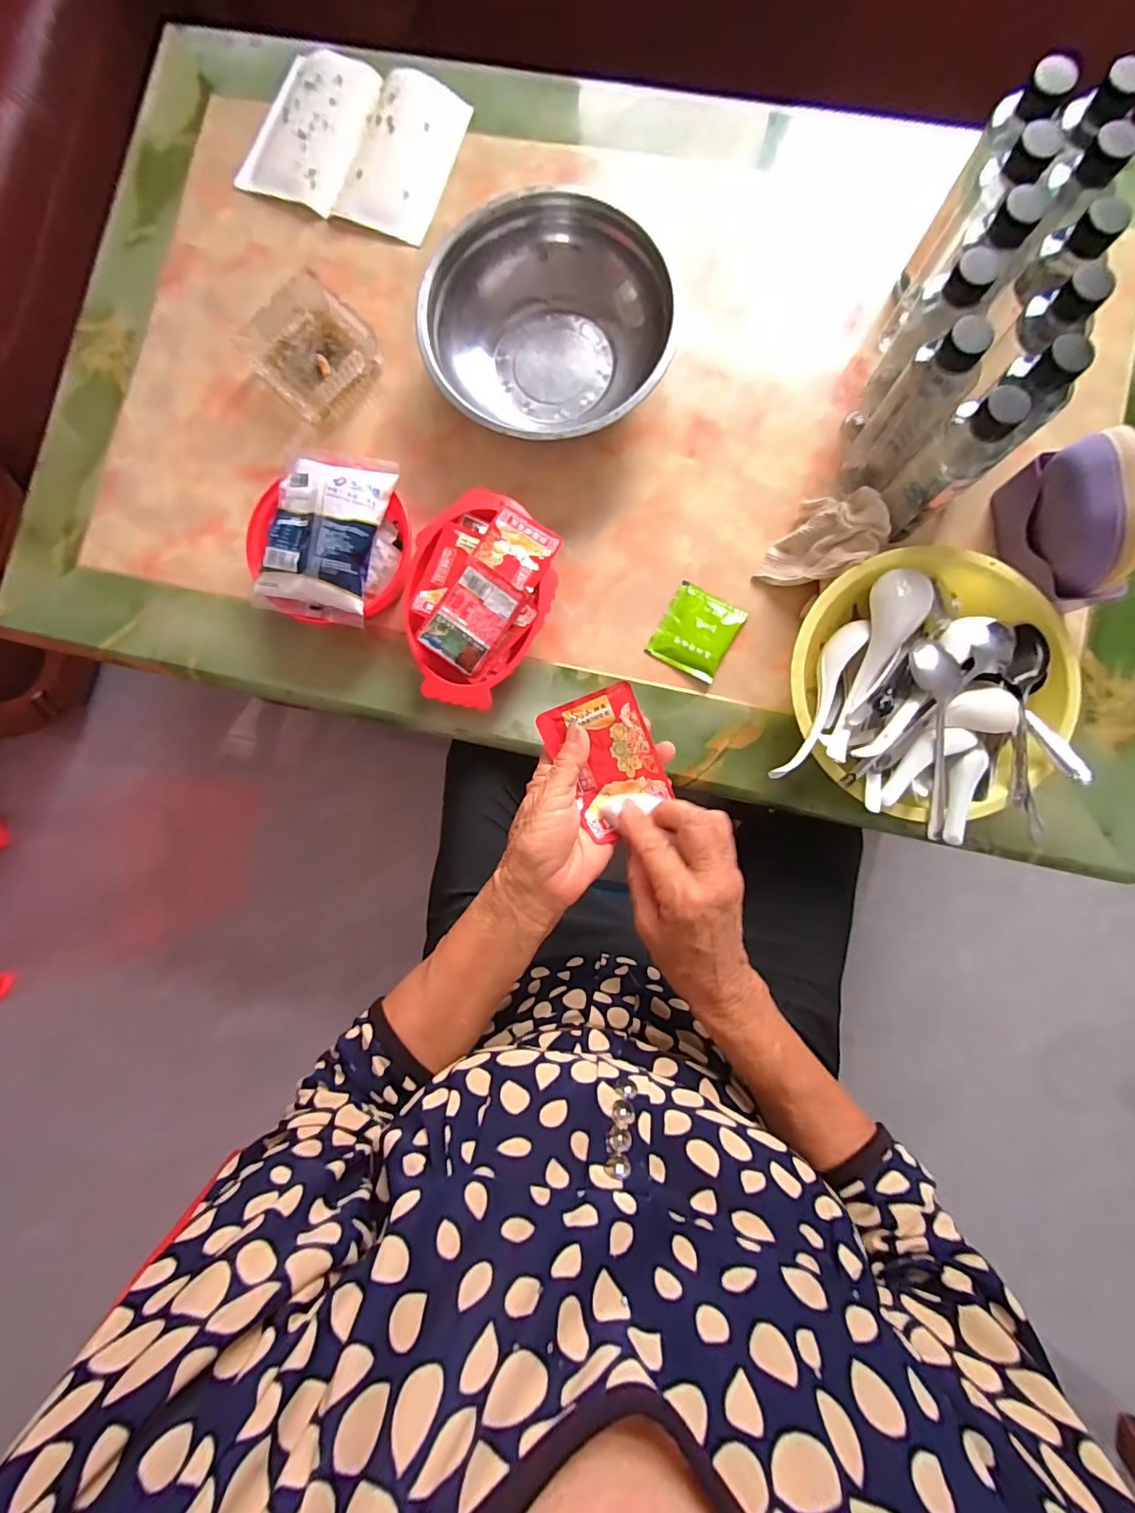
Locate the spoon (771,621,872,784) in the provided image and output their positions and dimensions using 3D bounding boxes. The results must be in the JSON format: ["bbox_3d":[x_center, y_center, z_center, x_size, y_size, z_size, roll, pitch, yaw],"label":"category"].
[{"bbox_3d":[0.234,-0.053,0.487,0.029,0.033,0.182,28,73,5],"label":"spoon"}]

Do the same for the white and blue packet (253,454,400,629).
[{"bbox_3d":[-0.245,-0.223,0.524,0.107,0.027,0.164,13,88,4],"label":"white and blue packet"}]

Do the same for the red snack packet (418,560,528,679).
[{"bbox_3d":[-0.093,-0.134,0.516,0.068,0.010,0.096,33,94,-9],"label":"red snack packet"}]

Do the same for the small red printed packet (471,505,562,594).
[{"bbox_3d":[-0.050,-0.208,0.526,0.070,0.020,0.069,28,89,4],"label":"small red printed packet"}]

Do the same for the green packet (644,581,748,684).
[{"bbox_3d":[0.137,-0.133,0.557,0.076,0.011,0.085,29,88,5],"label":"green packet"}]

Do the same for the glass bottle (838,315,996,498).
[{"bbox_3d":[0.313,-0.312,0.478,0.057,0.177,0.070,37,89,5],"label":"glass bottle"}]

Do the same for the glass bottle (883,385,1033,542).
[{"bbox_3d":[0.327,-0.249,0.462,0.050,0.174,0.053,42,90,5],"label":"glass bottle"}]

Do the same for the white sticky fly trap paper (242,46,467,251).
[{"bbox_3d":[-0.246,-0.721,0.615,0.226,0.016,0.184,20,88,5],"label":"white sticky fly trap paper"}]

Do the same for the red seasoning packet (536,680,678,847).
[{"bbox_3d":[0.028,0.002,0.361,0.068,0.015,0.092,-25,99,-2],"label":"red seasoning packet"}]

